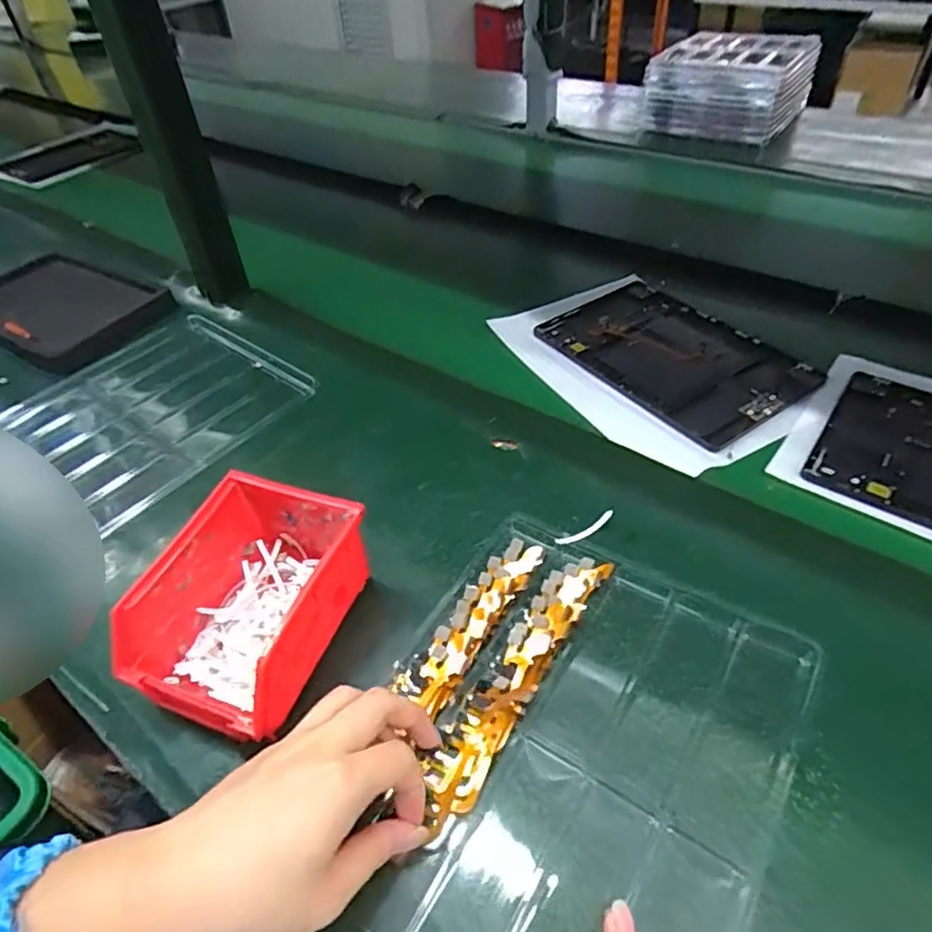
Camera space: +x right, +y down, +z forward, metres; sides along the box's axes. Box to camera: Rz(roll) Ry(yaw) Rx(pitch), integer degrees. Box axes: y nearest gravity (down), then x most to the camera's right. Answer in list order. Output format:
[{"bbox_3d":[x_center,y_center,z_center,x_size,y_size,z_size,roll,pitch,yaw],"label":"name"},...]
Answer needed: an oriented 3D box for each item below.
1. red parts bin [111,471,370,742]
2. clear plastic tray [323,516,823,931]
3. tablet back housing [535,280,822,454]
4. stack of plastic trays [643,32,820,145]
[{"bbox_3d":[-0.133,0.080,0.389,0.105,0.069,0.144,15,49,18],"label":"red parts bin"},{"bbox_3d":[0.052,0.160,0.348,0.211,0.012,0.268,24,52,25],"label":"clear plastic tray"},{"bbox_3d":[0.199,-0.111,0.609,0.158,0.012,0.235,-28,50,-21],"label":"tablet back housing"},{"bbox_3d":[0.489,-0.716,1.153,0.263,0.110,0.305,22,50,26],"label":"stack of plastic trays"}]

